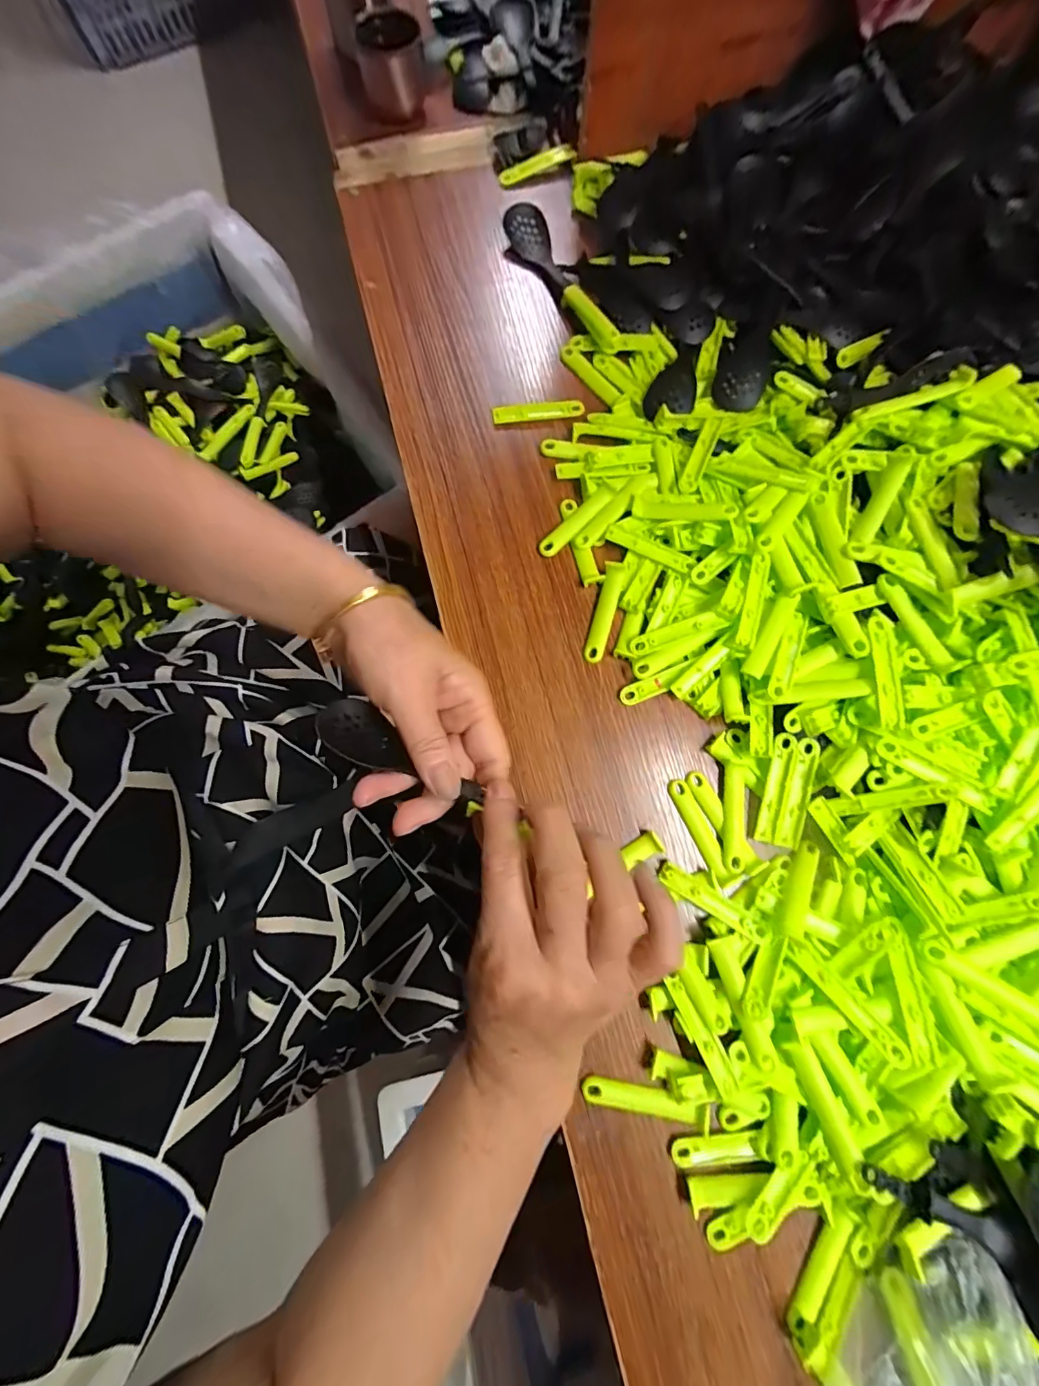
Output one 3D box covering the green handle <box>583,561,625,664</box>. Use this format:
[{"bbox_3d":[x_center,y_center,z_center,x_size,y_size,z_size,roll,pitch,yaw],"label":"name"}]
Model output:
[{"bbox_3d":[0.064,-0.061,0.363,0.015,0.012,0.076,14,78,2],"label":"green handle"}]

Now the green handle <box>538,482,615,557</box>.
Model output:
[{"bbox_3d":[0.046,-0.136,0.382,0.077,0.006,0.017,-42,82,-9],"label":"green handle"}]

